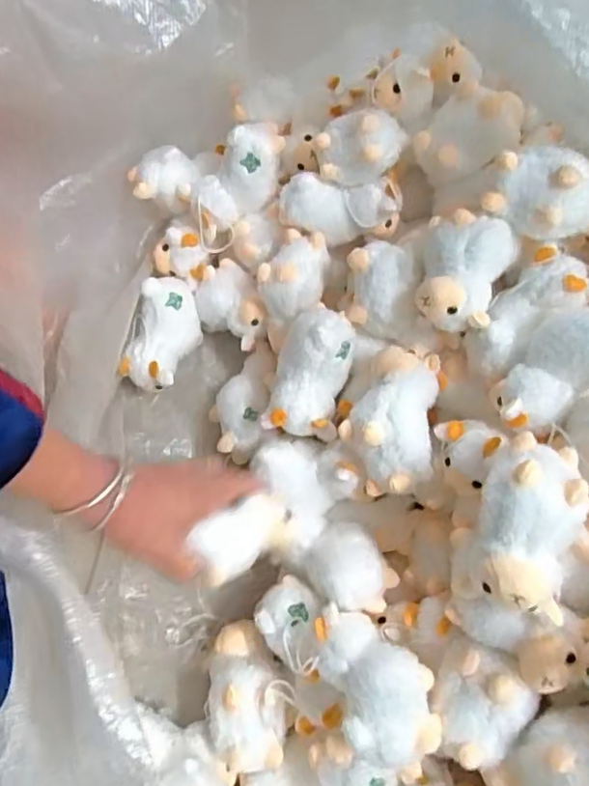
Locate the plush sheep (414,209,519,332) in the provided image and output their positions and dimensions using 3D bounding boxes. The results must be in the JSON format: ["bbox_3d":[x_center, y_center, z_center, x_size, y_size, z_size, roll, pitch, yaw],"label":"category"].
[{"bbox_3d":[0.143,-0.102,0.504,0.077,0.049,0.090,16,70,4],"label":"plush sheep"}]

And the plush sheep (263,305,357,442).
[{"bbox_3d":[0.014,-0.018,0.563,0.071,0.070,0.113,12,70,3],"label":"plush sheep"}]

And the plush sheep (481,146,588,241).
[{"bbox_3d":[0.217,-0.159,0.484,0.118,0.060,0.060,11,70,2],"label":"plush sheep"}]

